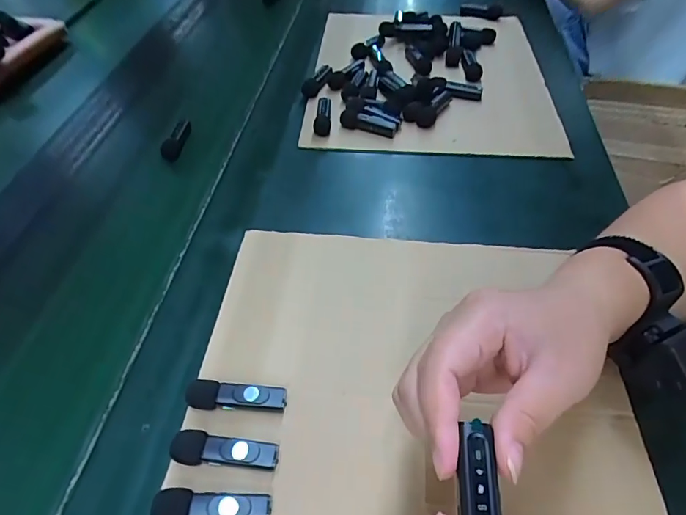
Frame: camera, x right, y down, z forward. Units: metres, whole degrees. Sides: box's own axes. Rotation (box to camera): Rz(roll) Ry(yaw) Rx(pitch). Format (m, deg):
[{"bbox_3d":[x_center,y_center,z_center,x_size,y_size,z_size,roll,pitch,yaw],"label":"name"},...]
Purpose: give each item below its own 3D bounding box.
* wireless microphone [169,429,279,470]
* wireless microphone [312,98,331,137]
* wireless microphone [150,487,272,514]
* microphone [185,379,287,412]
[{"bbox_3d":[-0.073,0.121,0.273,0.064,0.014,0.019,7,50,5],"label":"wireless microphone"},{"bbox_3d":[-0.023,-0.164,0.512,0.019,0.020,0.063,1,50,0],"label":"wireless microphone"},{"bbox_3d":[-0.075,0.144,0.253,0.065,0.015,0.019,2,50,1],"label":"wireless microphone"},{"bbox_3d":[-0.071,0.093,0.296,0.064,0.014,0.017,2,50,0],"label":"microphone"}]

